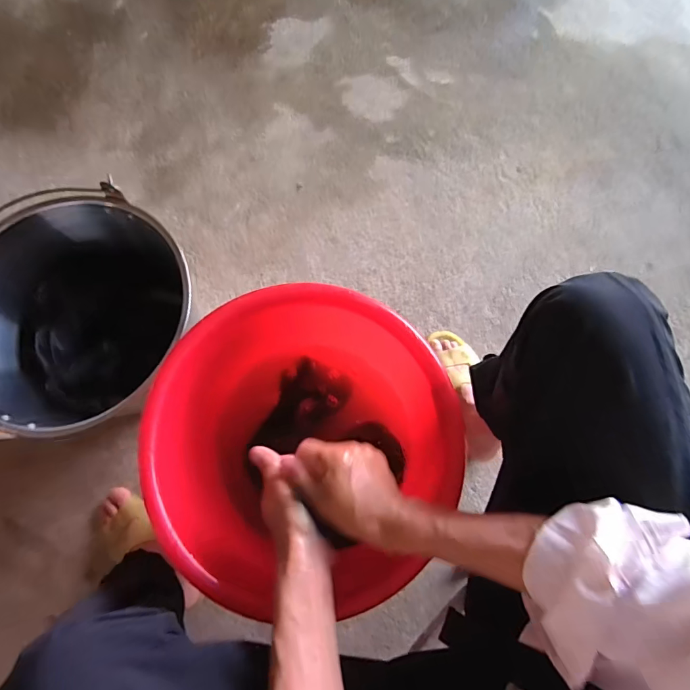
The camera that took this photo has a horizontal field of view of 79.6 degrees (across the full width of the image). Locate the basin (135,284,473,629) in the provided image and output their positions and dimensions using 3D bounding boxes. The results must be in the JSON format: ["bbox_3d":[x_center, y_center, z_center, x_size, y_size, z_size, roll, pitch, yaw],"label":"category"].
[{"bbox_3d":[-0.047,0.100,0.547,0.348,0.190,0.325,-2,76,-1],"label":"basin"}]

